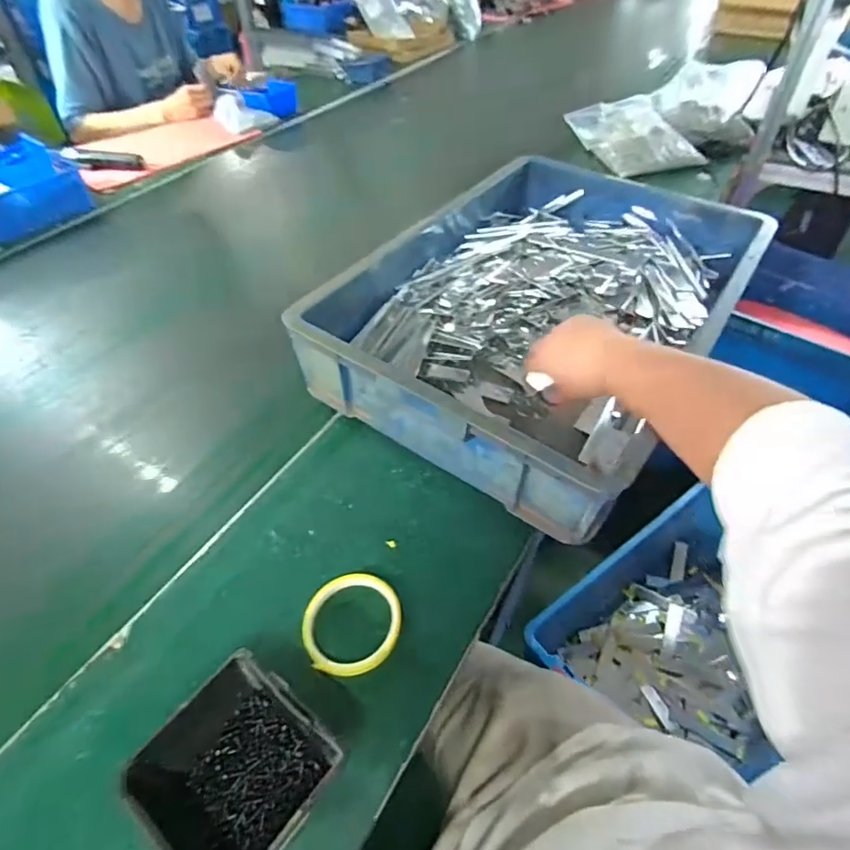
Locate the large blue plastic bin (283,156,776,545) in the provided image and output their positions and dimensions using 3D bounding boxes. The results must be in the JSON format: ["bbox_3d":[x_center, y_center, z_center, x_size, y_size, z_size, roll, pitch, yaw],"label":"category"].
[{"bbox_3d":[0.181,-0.176,0.726,0.401,0.134,0.621,27,54,24],"label":"large blue plastic bin"}]

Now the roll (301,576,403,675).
[{"bbox_3d":[-0.067,0.184,0.488,0.090,0.016,0.089,-1,47,1],"label":"roll"}]

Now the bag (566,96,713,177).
[{"bbox_3d":[0.485,-0.678,1.225,0.206,0.063,0.301,-11,48,-7],"label":"bag"}]

